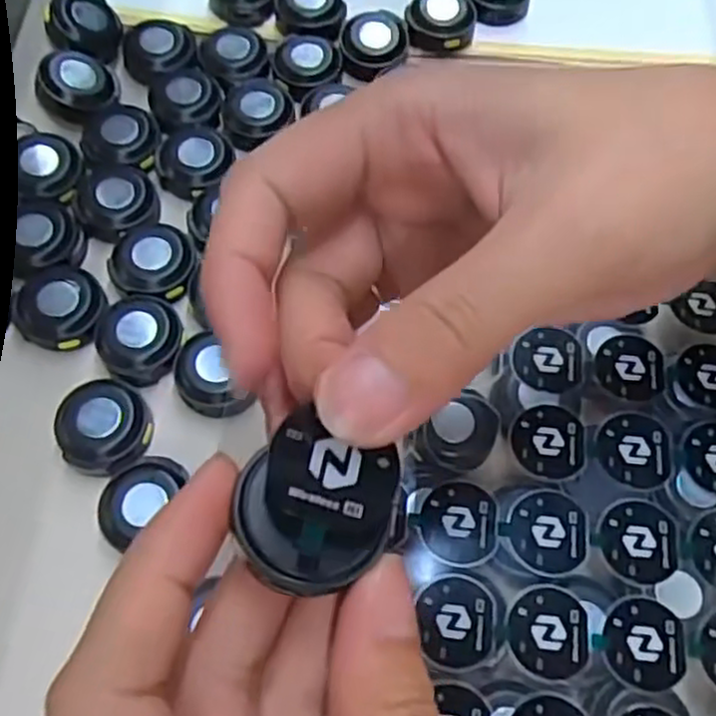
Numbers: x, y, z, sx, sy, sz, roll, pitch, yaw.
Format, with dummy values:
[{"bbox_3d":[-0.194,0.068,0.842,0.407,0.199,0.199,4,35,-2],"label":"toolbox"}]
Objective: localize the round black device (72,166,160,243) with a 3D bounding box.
[{"bbox_3d":[-0.092,-0.058,0.282,0.030,0.011,0.029,0,65,0],"label":"round black device"}]

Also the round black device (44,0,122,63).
[{"bbox_3d":[-0.113,-0.137,0.305,0.028,0.017,0.030,0,65,0],"label":"round black device"}]

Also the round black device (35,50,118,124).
[{"bbox_3d":[-0.112,-0.109,0.293,0.029,0.012,0.026,-26,68,-11],"label":"round black device"}]

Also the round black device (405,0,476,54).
[{"bbox_3d":[0.036,-0.147,0.324,0.029,0.013,0.026,5,66,3],"label":"round black device"}]

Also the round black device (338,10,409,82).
[{"bbox_3d":[0.007,-0.135,0.317,0.029,0.012,0.027,0,65,0],"label":"round black device"}]

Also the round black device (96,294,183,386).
[{"bbox_3d":[-0.076,-0.008,0.257,0.029,0.009,0.031,0,65,0],"label":"round black device"}]

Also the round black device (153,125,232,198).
[{"bbox_3d":[-0.064,-0.076,0.289,0.029,0.014,0.025,-8,66,-3],"label":"round black device"}]

